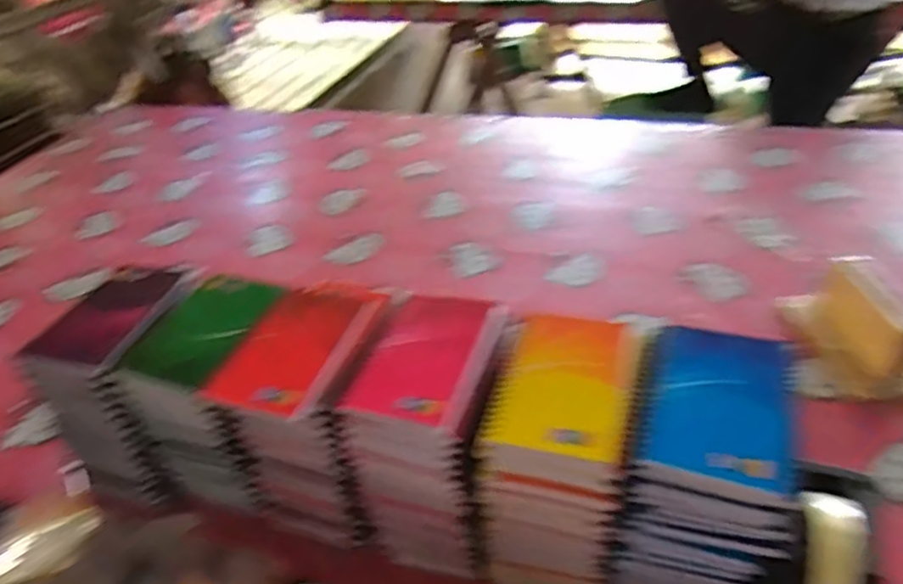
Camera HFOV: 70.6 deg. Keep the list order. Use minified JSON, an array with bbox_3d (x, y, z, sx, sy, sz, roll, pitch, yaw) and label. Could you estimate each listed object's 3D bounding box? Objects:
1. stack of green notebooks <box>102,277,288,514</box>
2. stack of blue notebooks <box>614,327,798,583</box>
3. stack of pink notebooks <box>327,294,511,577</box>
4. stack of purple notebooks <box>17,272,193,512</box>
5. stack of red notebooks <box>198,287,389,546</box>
[{"bbox_3d":[-0.203,0.100,0.584,0.102,0.177,0.142,11,41,21],"label":"stack of green notebooks"},{"bbox_3d":[0.183,0.141,0.477,0.105,0.185,0.132,6,39,15],"label":"stack of blue notebooks"},{"bbox_3d":[-0.010,0.118,0.533,0.102,0.180,0.135,7,39,18],"label":"stack of pink notebooks"},{"bbox_3d":[-0.296,0.092,0.611,0.098,0.179,0.143,10,39,20],"label":"stack of purple notebooks"},{"bbox_3d":[-0.108,0.108,0.558,0.098,0.183,0.142,7,39,16],"label":"stack of red notebooks"}]

